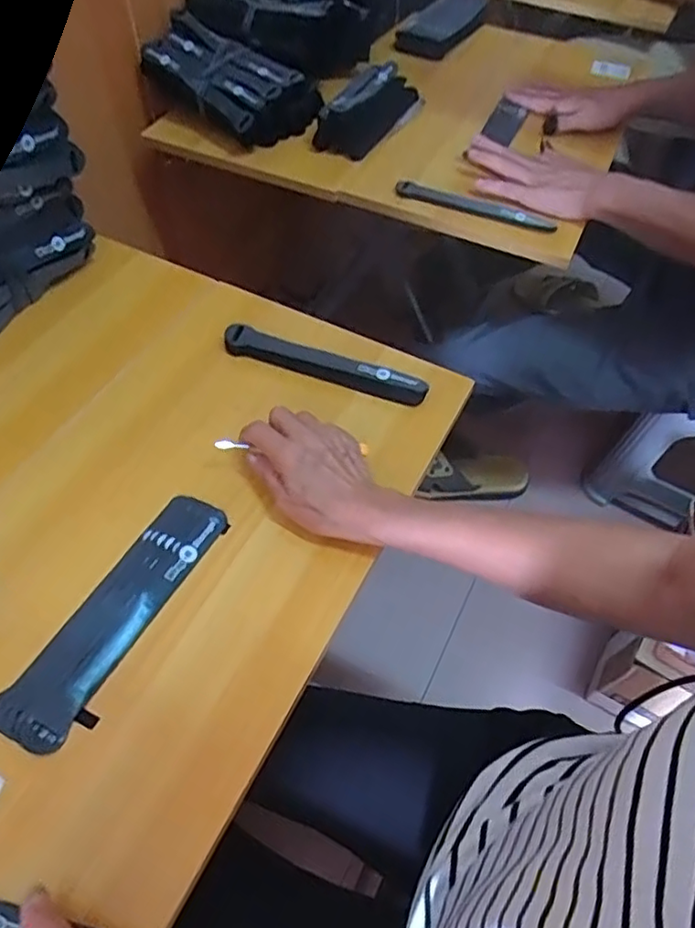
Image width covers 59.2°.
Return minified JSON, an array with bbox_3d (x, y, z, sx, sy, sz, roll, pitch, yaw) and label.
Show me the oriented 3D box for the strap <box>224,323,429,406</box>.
[{"bbox_3d":[-0.022,-0.095,0.580,0.197,0.023,0.024,15,55,9],"label":"strap"}]

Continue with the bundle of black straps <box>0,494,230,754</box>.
[{"bbox_3d":[-0.163,0.104,0.440,0.056,0.011,0.199,24,57,15],"label":"bundle of black straps"}]

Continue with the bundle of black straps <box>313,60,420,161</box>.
[{"bbox_3d":[0.035,-0.483,0.829,0.080,0.043,0.183,28,58,18],"label":"bundle of black straps"}]

